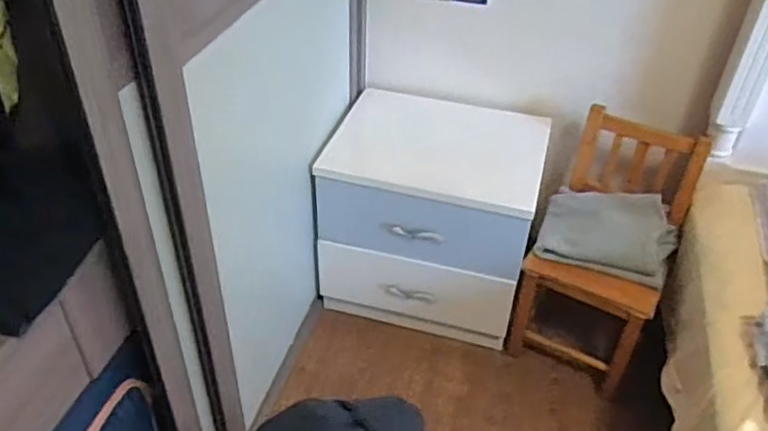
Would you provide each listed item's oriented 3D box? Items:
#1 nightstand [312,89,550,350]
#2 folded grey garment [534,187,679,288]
[{"bbox_3d":[0.098,-0.006,1.691,0.544,0.421,0.414,10,40,10],"label":"nightstand"},{"bbox_3d":[0.514,0.026,1.497,0.287,0.116,0.214,19,42,20],"label":"folded grey garment"}]

